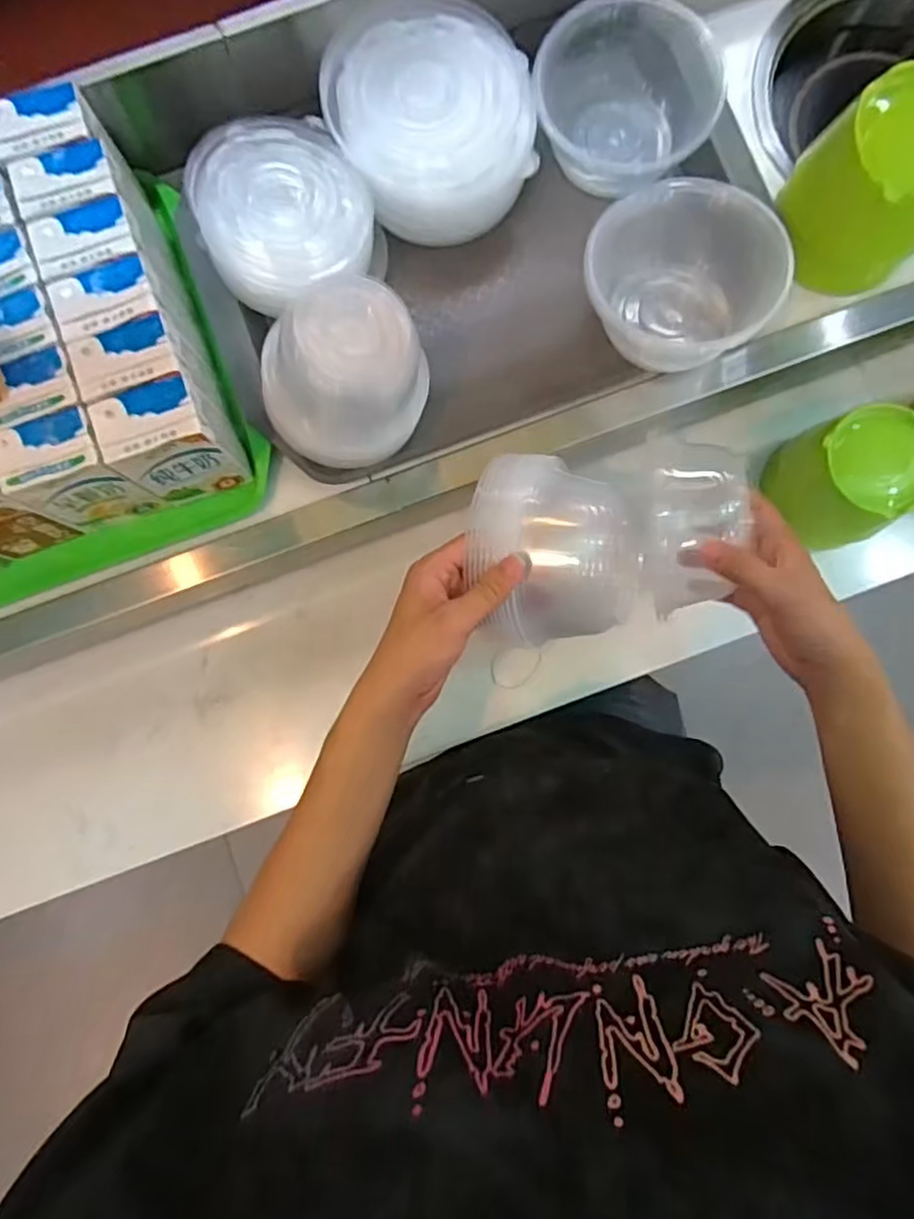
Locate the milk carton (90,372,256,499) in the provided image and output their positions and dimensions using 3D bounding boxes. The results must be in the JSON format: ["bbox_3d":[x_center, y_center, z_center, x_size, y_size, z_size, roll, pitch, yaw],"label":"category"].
[{"bbox_3d":[-0.190,-0.115,0.463,0.078,0.094,0.047,-21,85,-1],"label":"milk carton"}]

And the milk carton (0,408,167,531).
[{"bbox_3d":[-0.258,-0.095,0.464,0.070,0.094,0.046,-17,85,0],"label":"milk carton"}]

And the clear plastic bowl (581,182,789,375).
[{"bbox_3d":[0.165,-0.241,0.489,0.128,0.075,0.121,0,85,1],"label":"clear plastic bowl"}]

